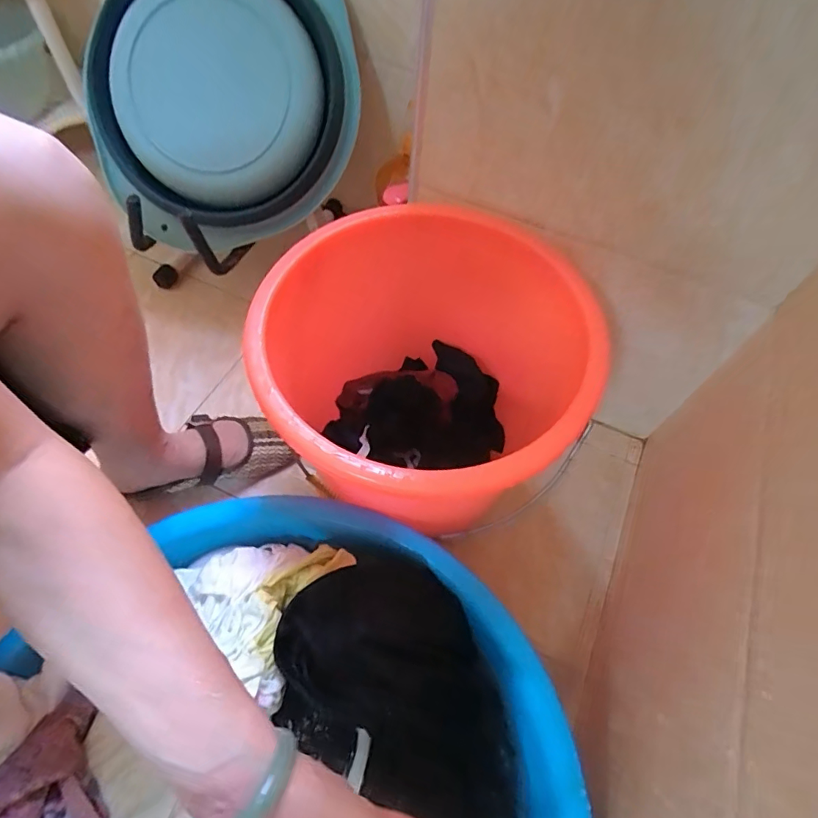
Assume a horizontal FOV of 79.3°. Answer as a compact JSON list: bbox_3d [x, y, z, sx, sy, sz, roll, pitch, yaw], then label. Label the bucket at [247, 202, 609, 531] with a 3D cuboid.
[{"bbox_3d":[0.014,-0.020,0.536,0.319,0.242,0.310,2,58,-3],"label":"bucket"}]

